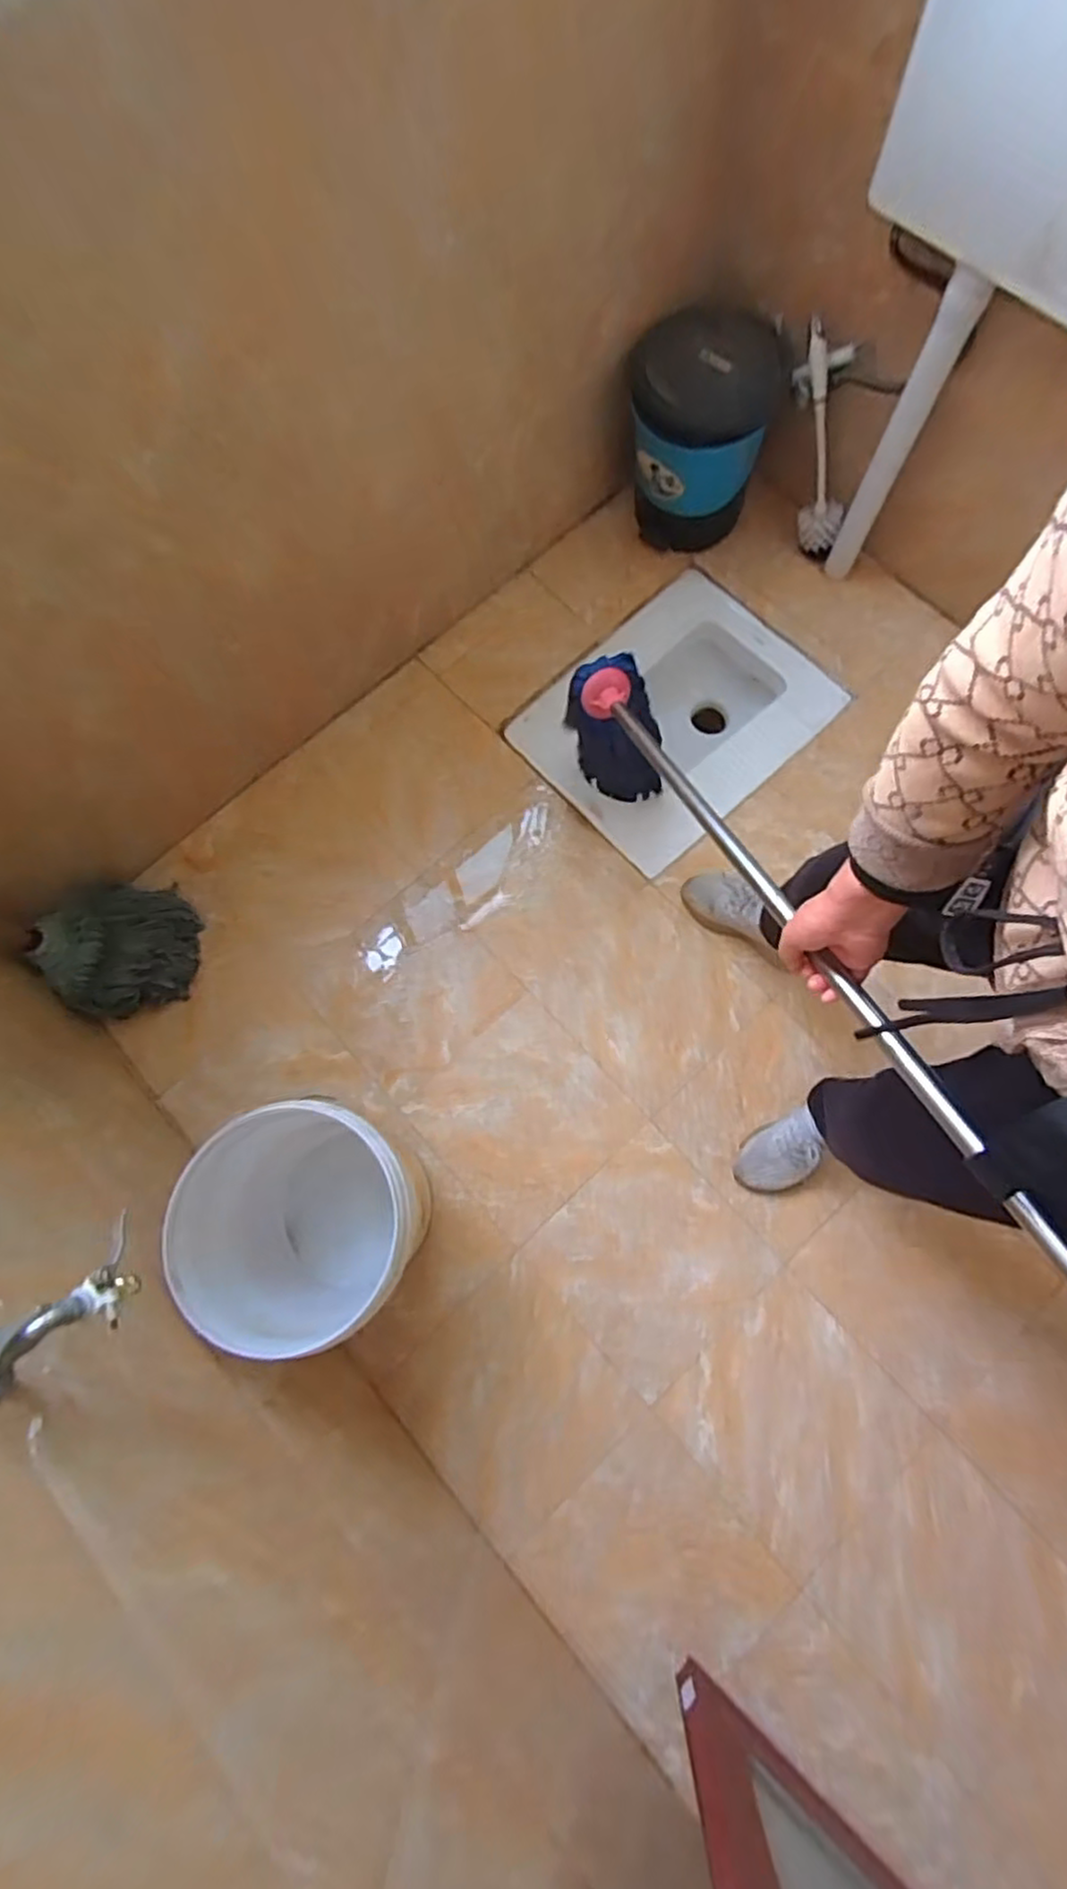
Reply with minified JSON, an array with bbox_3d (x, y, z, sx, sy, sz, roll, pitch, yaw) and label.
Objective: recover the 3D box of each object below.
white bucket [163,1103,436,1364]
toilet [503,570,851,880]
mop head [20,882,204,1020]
[{"bbox_3d":[-0.299,0.383,0.992,0.288,0.320,0.283,1,76,-3],"label":"white bucket"},{"bbox_3d":[0.272,-0.432,1.446,0.522,0.224,0.430,-40,82,-12],"label":"toilet"},{"bbox_3d":[-0.685,0.004,1.194,0.158,0.213,0.236,29,76,4],"label":"mop head"}]

